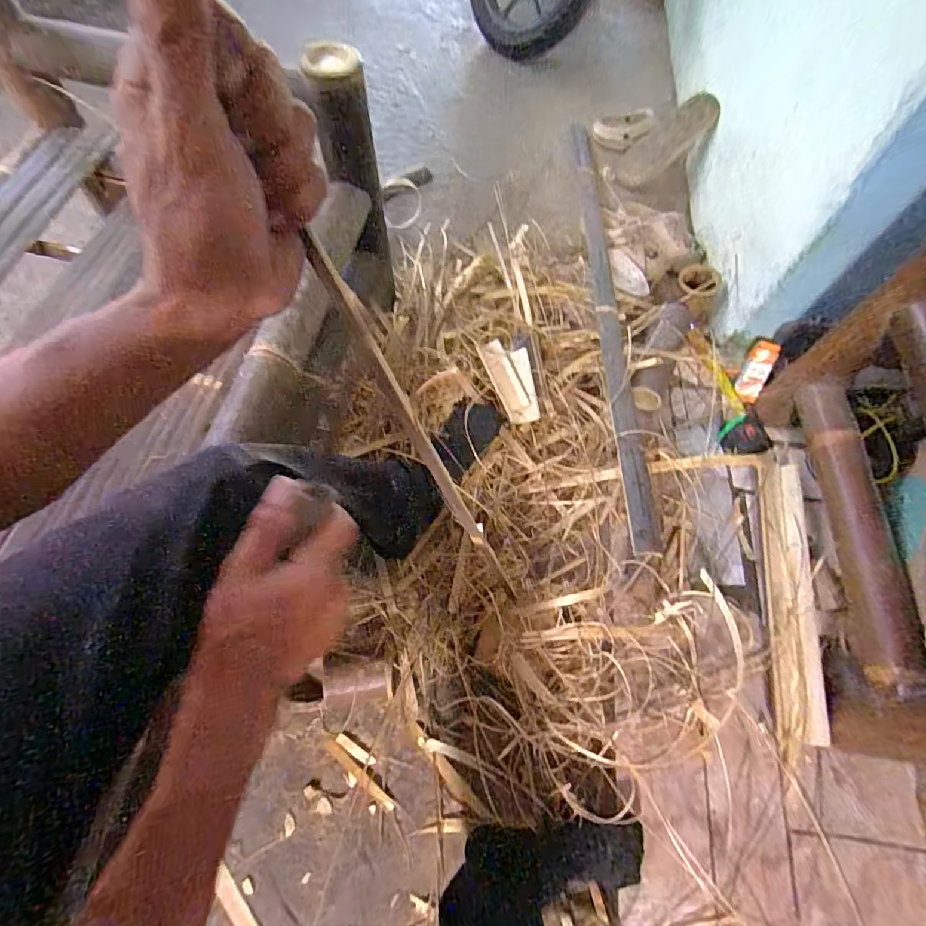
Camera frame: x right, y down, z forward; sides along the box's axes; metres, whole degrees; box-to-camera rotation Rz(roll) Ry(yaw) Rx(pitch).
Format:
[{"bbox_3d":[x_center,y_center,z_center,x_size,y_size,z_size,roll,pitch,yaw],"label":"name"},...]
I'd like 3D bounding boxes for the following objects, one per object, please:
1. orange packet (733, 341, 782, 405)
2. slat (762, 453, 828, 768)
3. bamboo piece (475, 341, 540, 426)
[{"bbox_3d":[0.567,-0.177,0.929,0.049,0.016,0.119,26,99,42],"label":"orange packet"},{"bbox_3d":[0.527,0.215,0.765,0.076,0.028,0.450,10,65,2],"label":"slat"},{"bbox_3d":[0.095,-0.155,0.886,0.080,0.032,0.168,-23,80,-7],"label":"bamboo piece"}]

